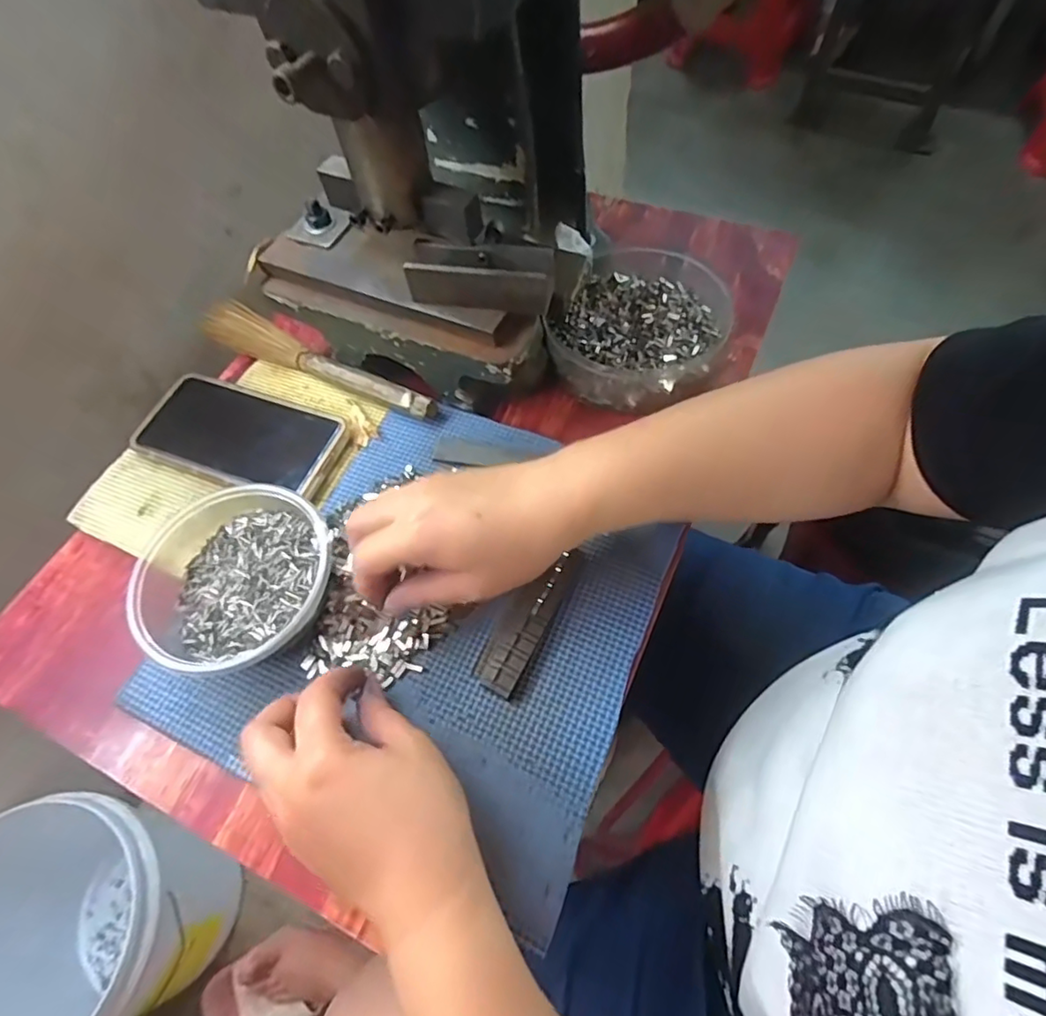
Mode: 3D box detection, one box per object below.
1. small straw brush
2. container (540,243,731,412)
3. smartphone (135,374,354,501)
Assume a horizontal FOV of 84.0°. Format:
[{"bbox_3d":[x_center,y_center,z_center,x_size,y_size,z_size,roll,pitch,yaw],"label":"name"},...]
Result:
[{"bbox_3d":[-0.166,-0.115,0.454,0.226,0.019,0.035,28,66,19],"label":"small straw brush"},{"bbox_3d":[0.087,-0.142,0.435,0.120,0.052,0.136,29,66,19],"label":"container"},{"bbox_3d":[-0.205,-0.055,0.427,0.150,0.015,0.075,16,63,13],"label":"smartphone"}]

